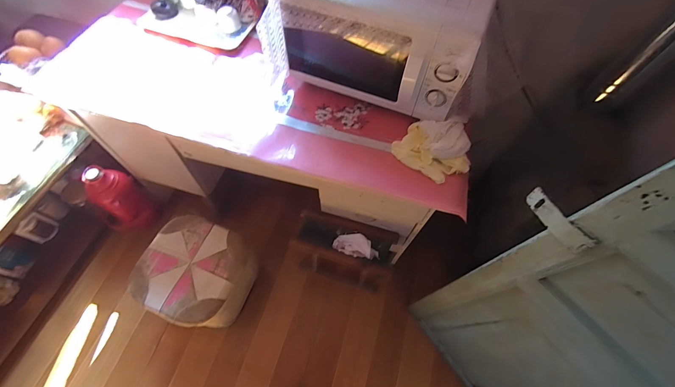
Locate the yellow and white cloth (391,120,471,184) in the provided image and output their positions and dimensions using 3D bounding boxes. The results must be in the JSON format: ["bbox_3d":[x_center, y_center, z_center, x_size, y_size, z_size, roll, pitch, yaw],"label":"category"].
[{"bbox_3d":[0.256,-0.129,0.755,0.187,0.053,0.177,31,65,13],"label":"yellow and white cloth"}]

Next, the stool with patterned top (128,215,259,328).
[{"bbox_3d":[-0.512,0.322,1.157,0.350,0.298,0.336,21,63,8],"label":"stool with patterned top"}]

